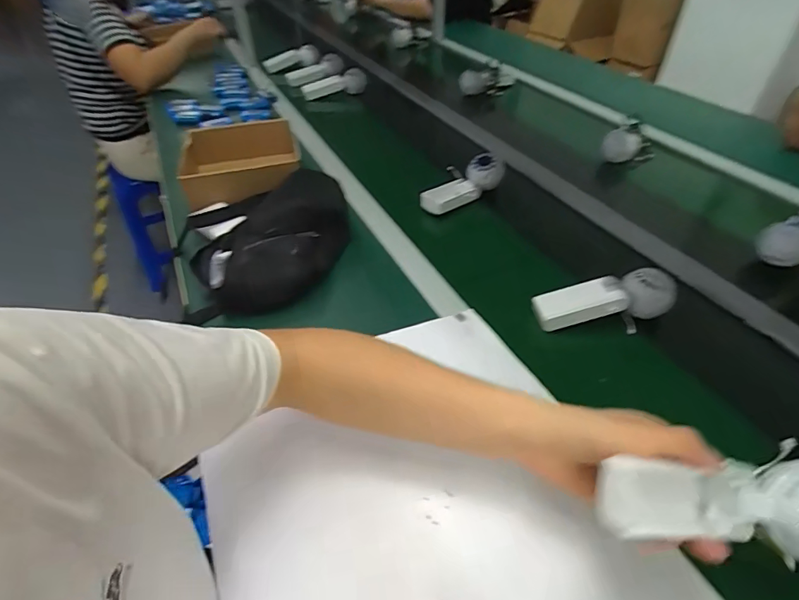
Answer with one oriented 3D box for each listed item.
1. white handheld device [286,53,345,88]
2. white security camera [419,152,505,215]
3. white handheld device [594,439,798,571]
[{"bbox_3d":[-0.269,-0.696,1.362,0.237,0.051,0.059,0,40,31],"label":"white handheld device"},{"bbox_3d":[0.105,-0.206,0.776,0.152,0.054,0.069,-31,48,-25],"label":"white security camera"},{"bbox_3d":[0.215,0.137,0.299,0.166,0.045,0.058,1,43,6],"label":"white handheld device"}]

